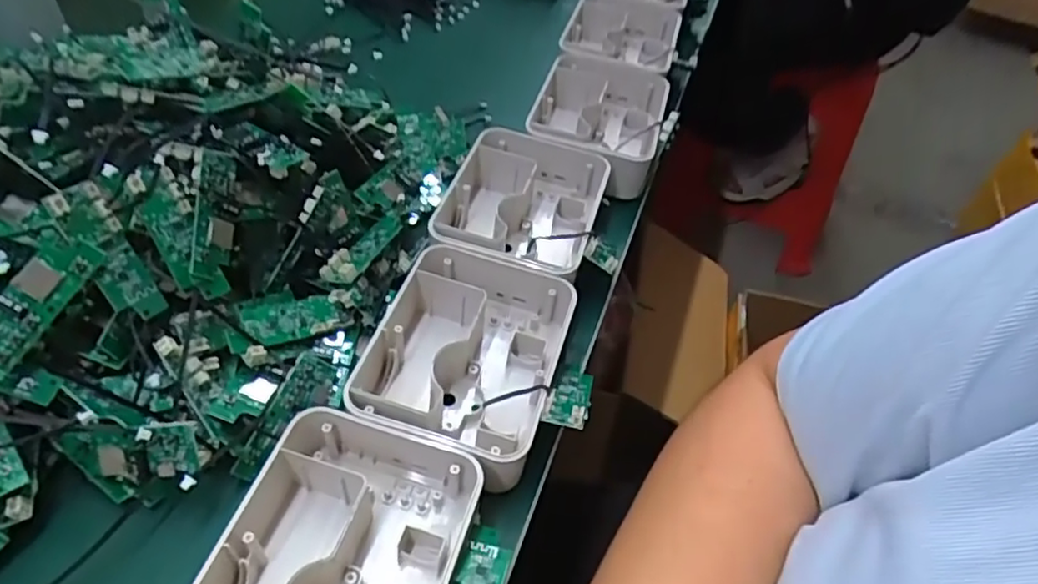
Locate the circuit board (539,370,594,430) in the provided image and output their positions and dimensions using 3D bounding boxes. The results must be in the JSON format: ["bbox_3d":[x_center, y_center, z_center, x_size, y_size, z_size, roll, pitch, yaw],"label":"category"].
[{"bbox_3d":[0.029,0.056,0.359,0.023,0.010,0.058,16,20,9],"label":"circuit board"}]

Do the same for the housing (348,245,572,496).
[{"bbox_3d":[-0.033,0.036,0.373,0.104,0.041,0.125,15,49,8],"label":"housing"}]

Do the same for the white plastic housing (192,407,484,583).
[{"bbox_3d":[-0.085,0.124,0.294,0.107,0.037,0.133,14,49,8],"label":"white plastic housing"}]

